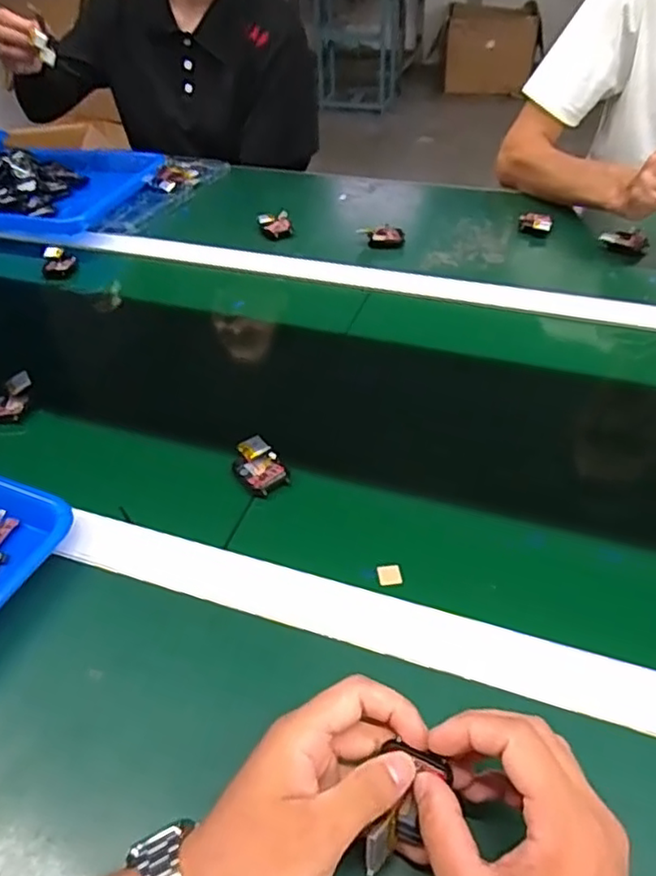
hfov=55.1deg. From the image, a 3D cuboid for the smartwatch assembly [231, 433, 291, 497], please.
[{"bbox_3d":[-0.058,0.023,0.525,0.038,0.018,0.049,-30,49,-25],"label":"smartwatch assembly"}]

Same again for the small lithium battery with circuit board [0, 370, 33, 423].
[{"bbox_3d":[-0.306,-0.039,0.608,0.031,0.019,0.055,-7,43,-3],"label":"small lithium battery with circuit board"}]

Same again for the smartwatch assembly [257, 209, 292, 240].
[{"bbox_3d":[-0.073,-0.292,0.866,0.042,0.032,0.038,-13,44,-10],"label":"smartwatch assembly"}]

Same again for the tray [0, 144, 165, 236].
[{"bbox_3d":[-0.443,-0.382,0.963,0.309,0.057,0.241,11,45,15],"label":"tray"}]

